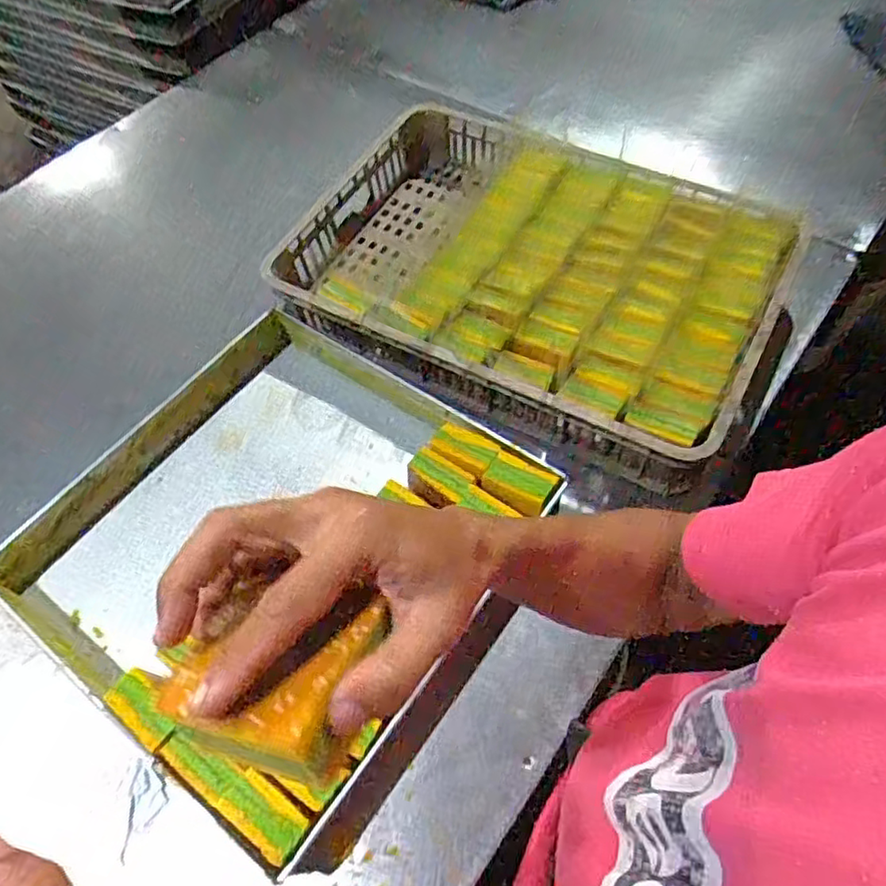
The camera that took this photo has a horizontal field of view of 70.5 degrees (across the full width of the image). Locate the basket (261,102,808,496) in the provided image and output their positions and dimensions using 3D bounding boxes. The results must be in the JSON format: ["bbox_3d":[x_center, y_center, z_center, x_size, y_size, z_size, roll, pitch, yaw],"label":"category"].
[{"bbox_3d":[0.117,-0.243,0.861,0.619,0.098,0.472,26,63,20],"label":"basket"}]

